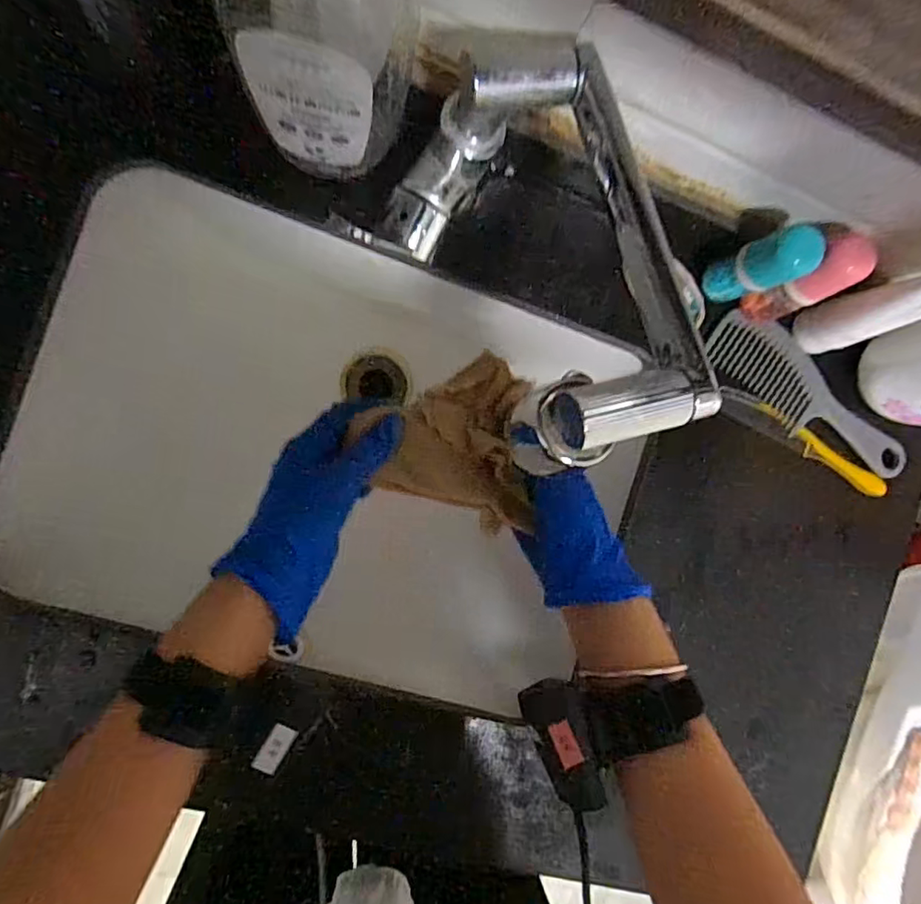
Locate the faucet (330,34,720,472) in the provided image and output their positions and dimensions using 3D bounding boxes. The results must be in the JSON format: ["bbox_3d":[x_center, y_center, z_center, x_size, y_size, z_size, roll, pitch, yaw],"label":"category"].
[{"bbox_3d":[0.037,-0.106,0.320,0.127,0.174,0.212,-31,97,-6],"label":"faucet"}]

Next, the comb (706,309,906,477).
[{"bbox_3d":[0.288,-0.043,0.472,0.205,0.015,0.056,39,87,-9],"label":"comb"}]

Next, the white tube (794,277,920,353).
[{"bbox_3d":[0.302,-0.096,0.402,0.034,0.145,0.032,13,91,-9],"label":"white tube"}]

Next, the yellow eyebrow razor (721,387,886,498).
[{"bbox_3d":[0.289,-0.007,0.482,0.166,0.013,0.020,29,88,-9],"label":"yellow eyebrow razor"}]

